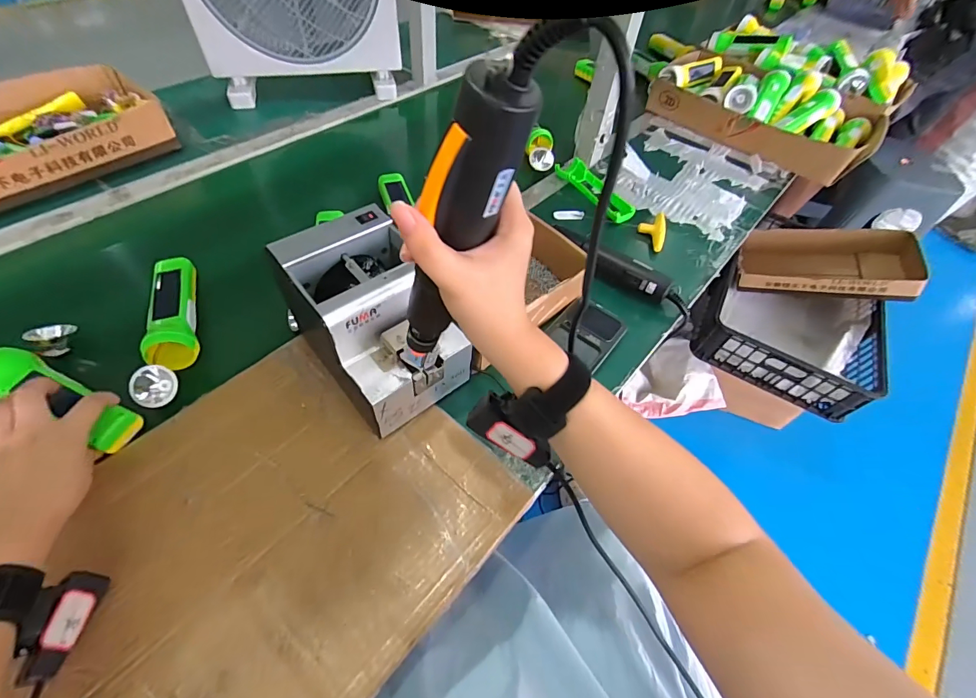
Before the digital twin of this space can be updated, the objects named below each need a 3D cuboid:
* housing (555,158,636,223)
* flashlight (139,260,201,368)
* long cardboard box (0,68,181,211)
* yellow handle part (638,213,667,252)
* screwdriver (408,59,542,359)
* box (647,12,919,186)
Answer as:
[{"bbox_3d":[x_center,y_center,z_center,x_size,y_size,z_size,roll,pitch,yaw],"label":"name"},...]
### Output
[{"bbox_3d":[0.187,-0.274,0.734,0.056,0.020,0.164,-28,61,-23],"label":"housing"},{"bbox_3d":[-0.383,-0.046,0.520,0.048,0.036,0.170,-16,57,-16],"label":"flashlight"},{"bbox_3d":[-0.751,-0.320,0.659,0.251,0.068,0.420,34,58,18],"label":"long cardboard box"},{"bbox_3d":[0.265,-0.193,0.684,0.042,0.015,0.087,18,54,7],"label":"yellow handle part"},{"bbox_3d":[-0.024,-0.064,0.263,0.037,0.221,0.035,31,56,-1],"label":"screwdriver"},{"bbox_3d":[0.620,-0.546,0.901,0.401,0.112,0.382,38,59,20],"label":"box"}]

